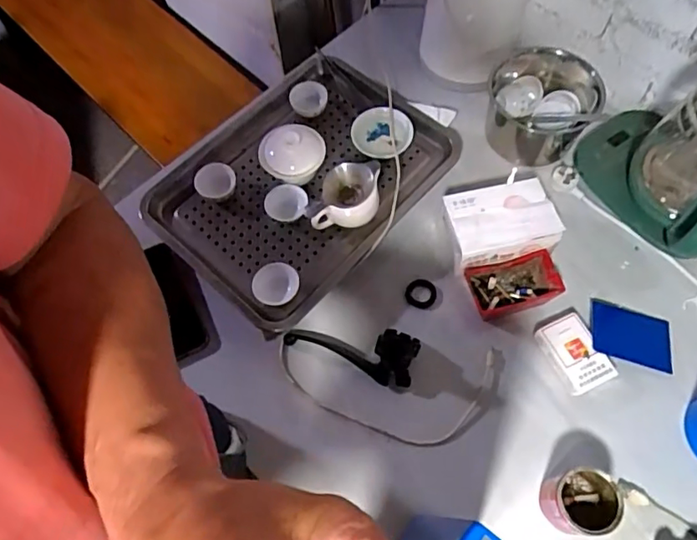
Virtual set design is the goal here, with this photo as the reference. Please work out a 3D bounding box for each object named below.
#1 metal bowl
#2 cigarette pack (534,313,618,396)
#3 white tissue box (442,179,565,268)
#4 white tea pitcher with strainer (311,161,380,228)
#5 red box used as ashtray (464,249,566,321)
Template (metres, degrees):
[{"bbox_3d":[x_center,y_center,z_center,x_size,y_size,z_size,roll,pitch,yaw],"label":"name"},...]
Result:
[{"bbox_3d":[0.275,-0.237,0.775,0.135,0.101,0.132,-1,65,2],"label":"metal bowl"},{"bbox_3d":[0.274,0.101,0.656,0.059,0.020,0.088,-25,66,-9],"label":"cigarette pack"},{"bbox_3d":[0.194,-0.057,0.706,0.126,0.066,0.090,-11,65,-3],"label":"white tissue box"},{"bbox_3d":[-0.004,-0.095,0.711,0.087,0.069,0.073,0,65,2],"label":"white tea pitcher with strainer"},{"bbox_3d":[0.212,0.020,0.696,0.105,0.041,0.068,-16,65,-5],"label":"red box used as ashtray"}]

